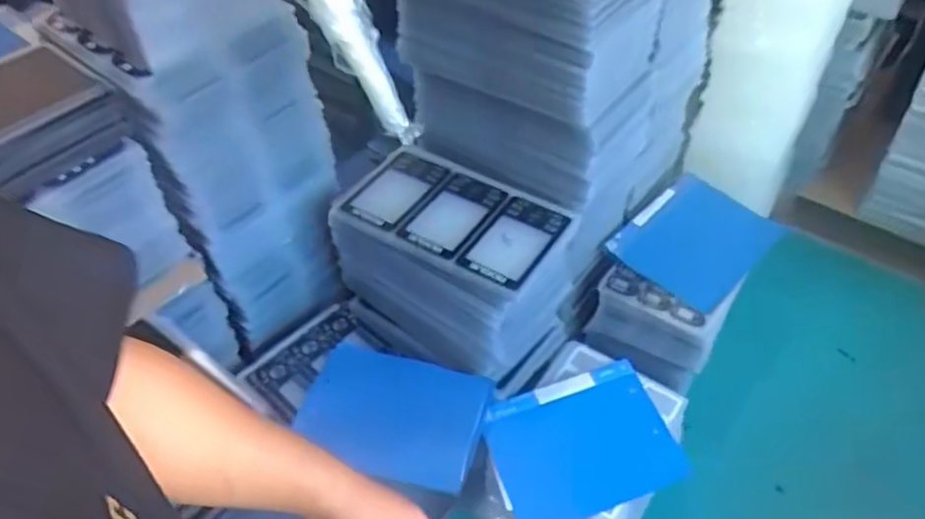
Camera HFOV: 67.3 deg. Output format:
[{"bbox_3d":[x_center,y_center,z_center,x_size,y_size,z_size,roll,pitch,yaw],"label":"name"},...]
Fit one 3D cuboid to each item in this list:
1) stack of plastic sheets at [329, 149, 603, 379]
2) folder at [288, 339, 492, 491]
[{"bbox_3d":[-0.020,0.007,1.293,0.415,0.277,0.256,20,51,22],"label":"stack of plastic sheets"},{"bbox_3d":[-0.124,0.269,1.224,0.314,0.027,0.211,13,65,21],"label":"folder"}]

